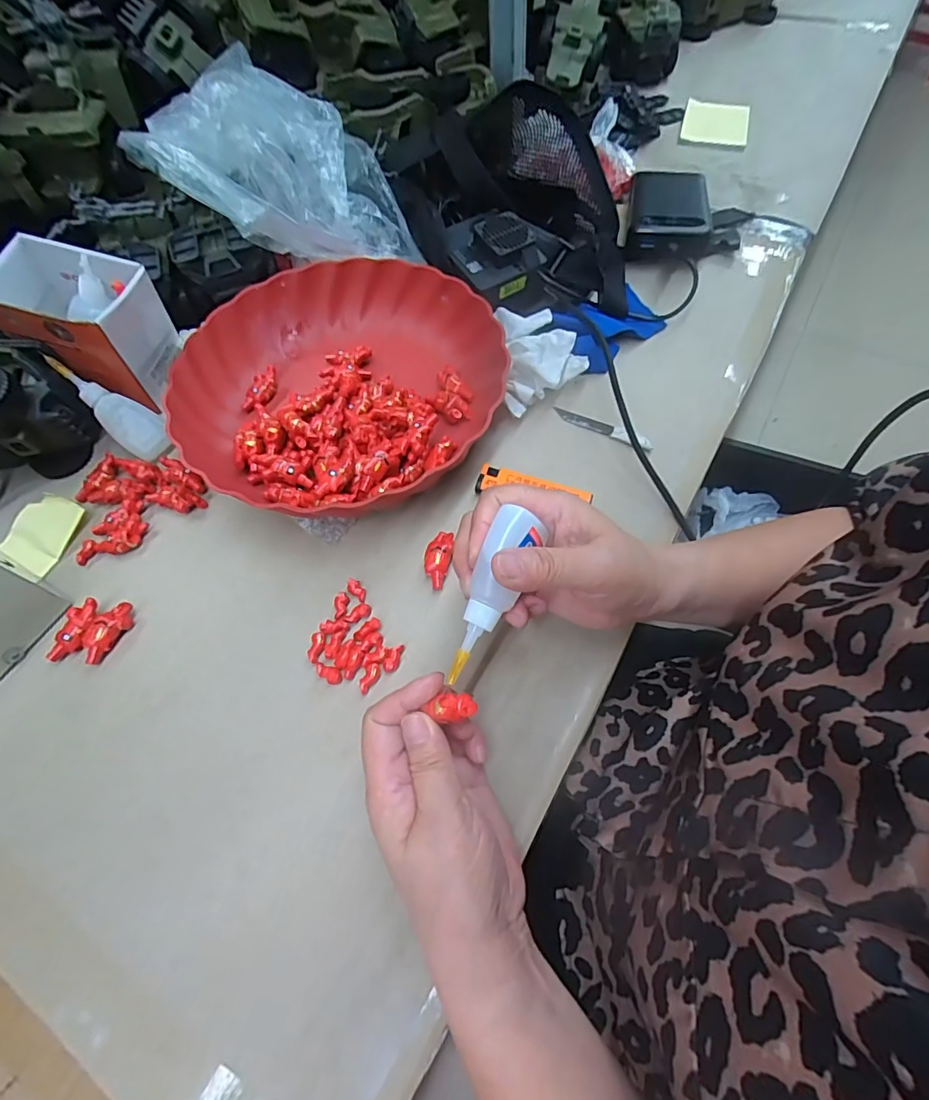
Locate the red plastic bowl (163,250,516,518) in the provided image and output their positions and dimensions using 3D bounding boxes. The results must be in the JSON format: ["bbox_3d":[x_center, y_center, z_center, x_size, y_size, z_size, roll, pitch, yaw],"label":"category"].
[{"bbox_3d":[-0.097,-0.127,0.387,0.233,0.049,0.237,-2,63,5],"label":"red plastic bowl"}]

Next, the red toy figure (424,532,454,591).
[{"bbox_3d":[-0.018,0.006,0.336,0.017,0.014,0.040,2,64,7],"label":"red toy figure"}]

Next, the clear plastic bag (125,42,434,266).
[{"bbox_3d":[-0.170,-0.316,0.403,0.241,0.093,0.102,10,65,11],"label":"clear plastic bag"}]

